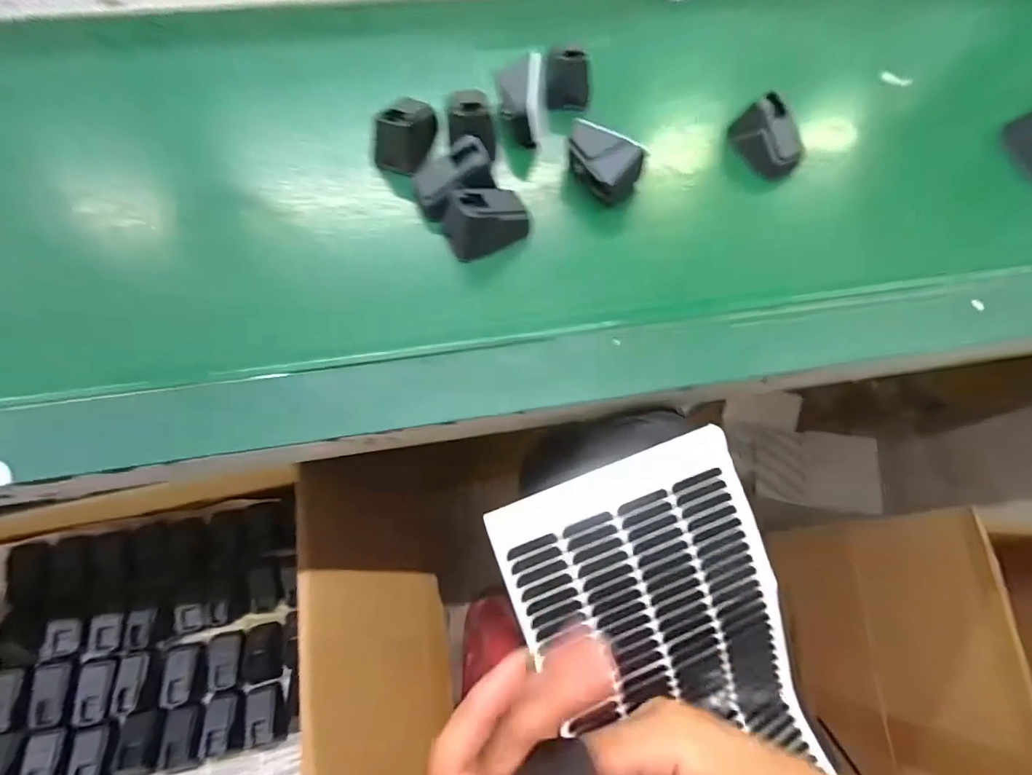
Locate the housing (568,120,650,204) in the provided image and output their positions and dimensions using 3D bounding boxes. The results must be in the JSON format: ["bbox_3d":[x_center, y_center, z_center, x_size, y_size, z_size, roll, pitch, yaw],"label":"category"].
[{"bbox_3d":[0.073,-0.186,0.407,0.064,0.035,0.046,29,93,10],"label":"housing"}]

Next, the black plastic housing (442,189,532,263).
[{"bbox_3d":[-0.023,-0.136,0.383,0.067,0.050,0.031,-25,73,-11],"label":"black plastic housing"}]

